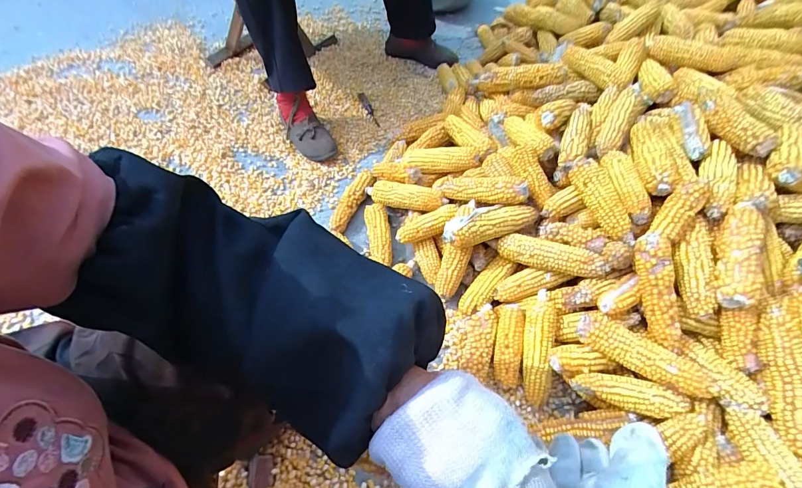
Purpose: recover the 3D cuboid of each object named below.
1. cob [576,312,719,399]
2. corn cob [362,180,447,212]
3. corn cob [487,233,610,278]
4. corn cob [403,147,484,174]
[{"bbox_3d":[0.347,0.157,0.542,0.176,0.041,0.053,34,61,19],"label":"cob"},{"bbox_3d":[0.008,-0.100,0.803,0.191,0.041,0.049,13,55,26],"label":"corn cob"},{"bbox_3d":[0.246,0.019,0.643,0.187,0.039,0.039,14,54,31],"label":"corn cob"},{"bbox_3d":[0.082,-0.182,0.803,0.170,0.046,0.055,3,54,19],"label":"corn cob"}]

